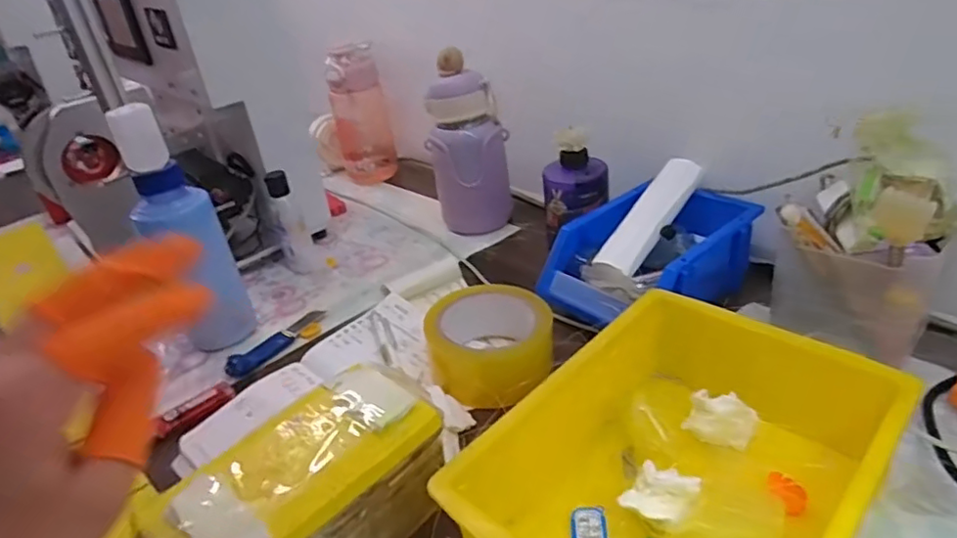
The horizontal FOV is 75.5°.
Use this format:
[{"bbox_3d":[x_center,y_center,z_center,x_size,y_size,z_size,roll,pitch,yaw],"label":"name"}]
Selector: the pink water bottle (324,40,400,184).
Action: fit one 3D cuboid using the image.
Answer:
[{"bbox_3d":[-0.172,-0.220,0.895,0.085,0.187,0.061,-10,31,-5],"label":"pink water bottle"}]

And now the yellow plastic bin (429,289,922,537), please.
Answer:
[{"bbox_3d":[0.124,0.120,0.367,0.174,0.076,0.248,21,41,39],"label":"yellow plastic bin"}]

